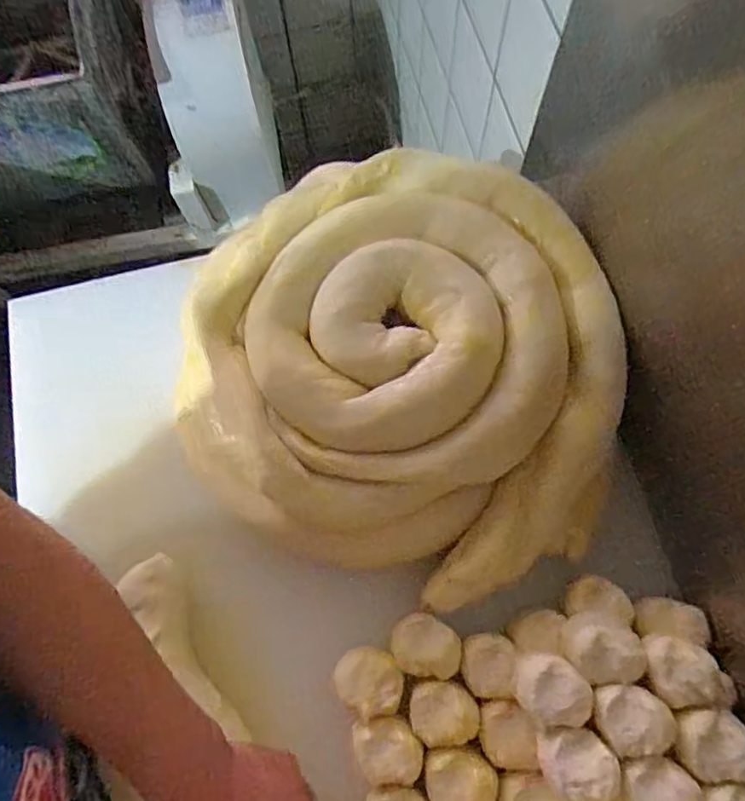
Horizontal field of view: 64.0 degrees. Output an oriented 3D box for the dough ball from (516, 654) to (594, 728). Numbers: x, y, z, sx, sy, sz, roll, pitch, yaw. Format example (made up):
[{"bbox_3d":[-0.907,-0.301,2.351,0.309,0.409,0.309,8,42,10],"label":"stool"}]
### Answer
[{"bbox_3d":[0.143,0.231,0.475,0.059,0.036,0.053,4,72,4],"label":"dough ball"}]

